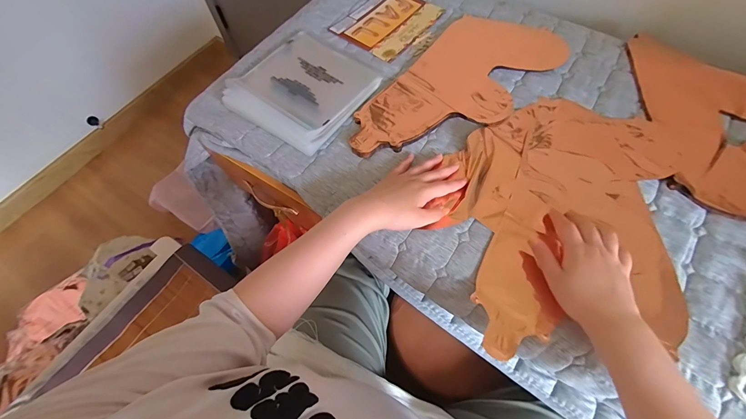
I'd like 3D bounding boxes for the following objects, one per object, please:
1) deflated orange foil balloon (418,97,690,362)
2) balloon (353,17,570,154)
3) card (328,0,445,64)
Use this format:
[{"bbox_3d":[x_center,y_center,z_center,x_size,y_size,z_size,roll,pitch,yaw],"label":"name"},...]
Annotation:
[{"bbox_3d":[0.266,0.004,0.469,0.301,0.023,0.410,17,64,10],"label":"deflated orange foil balloon"},{"bbox_3d":[0.149,-0.225,0.587,0.205,0.010,0.435,40,70,20],"label":"balloon"},{"bbox_3d":[0.030,-0.393,0.685,0.162,0.009,0.188,37,69,19],"label":"card"}]

